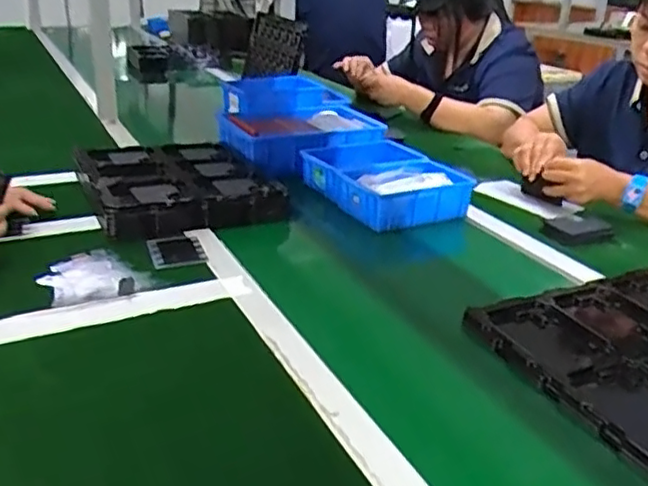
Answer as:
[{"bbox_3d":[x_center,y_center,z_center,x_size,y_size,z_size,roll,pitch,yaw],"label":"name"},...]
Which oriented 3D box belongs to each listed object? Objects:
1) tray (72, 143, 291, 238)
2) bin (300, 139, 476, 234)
[{"bbox_3d":[-0.225,-0.091,1.037,0.272,0.056,0.272,-10,27,-25],"label":"tray"},{"bbox_3d":[0.102,-0.102,1.109,0.215,0.059,0.243,-13,28,-29],"label":"bin"}]

